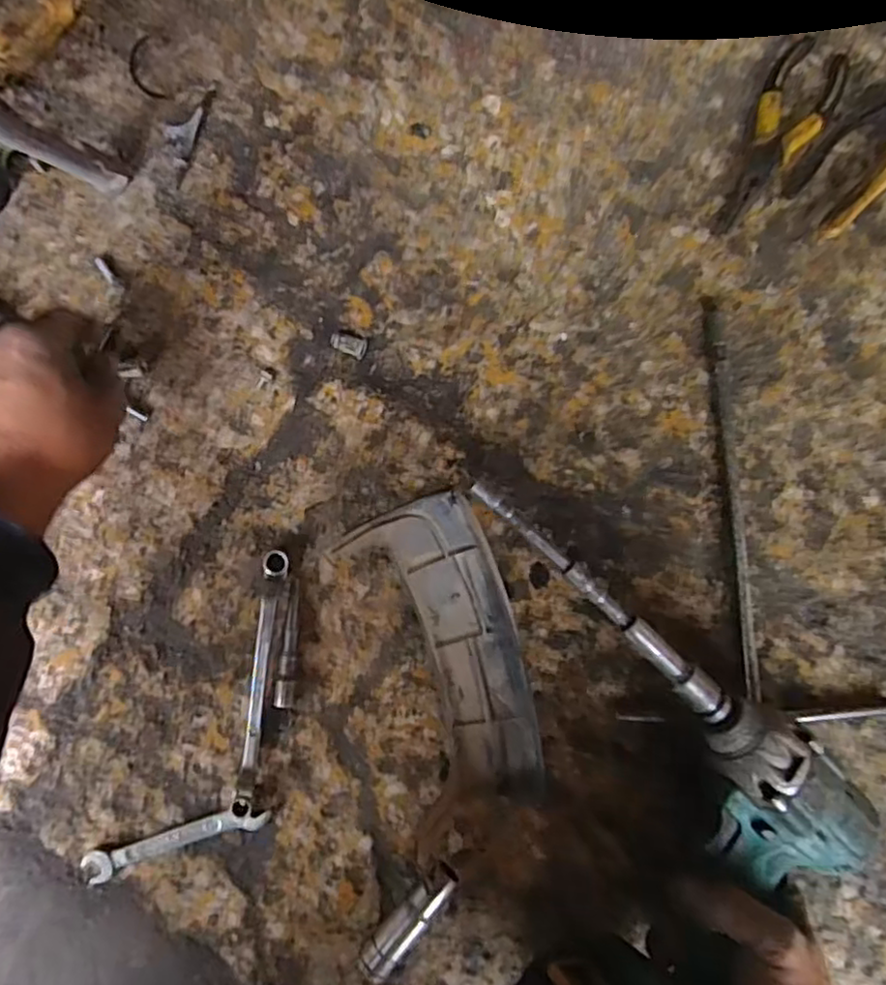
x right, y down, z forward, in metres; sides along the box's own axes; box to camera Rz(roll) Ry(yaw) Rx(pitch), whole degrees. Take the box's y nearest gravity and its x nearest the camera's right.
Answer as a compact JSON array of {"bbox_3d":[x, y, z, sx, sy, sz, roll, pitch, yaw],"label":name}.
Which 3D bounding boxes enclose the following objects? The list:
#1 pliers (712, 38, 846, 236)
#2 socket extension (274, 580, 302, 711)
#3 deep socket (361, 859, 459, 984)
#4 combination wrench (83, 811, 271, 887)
[{"bbox_3d":[0.245,-0.256,0.480,0.052,0.016,0.158,23,84,0],"label":"pliers"},{"bbox_3d":[-0.099,0.099,0.437,0.011,0.011,0.079,7,84,-2],"label":"socket extension"},{"bbox_3d":[-0.022,0.269,0.420,0.022,0.018,0.080,42,84,2],"label":"deep socket"},{"bbox_3d":[-0.169,0.222,0.424,0.115,0.004,0.018,-17,86,-4],"label":"combination wrench"}]

